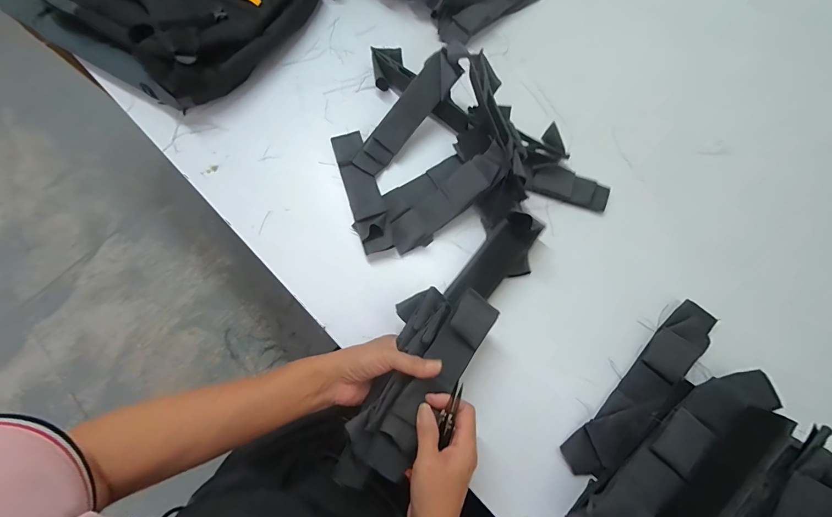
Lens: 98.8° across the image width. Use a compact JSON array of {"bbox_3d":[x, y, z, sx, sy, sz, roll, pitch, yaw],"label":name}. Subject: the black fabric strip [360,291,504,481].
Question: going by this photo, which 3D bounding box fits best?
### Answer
[{"bbox_3d":[0.020,0.123,0.366,0.045,0.007,0.196,38,71,-6],"label":"black fabric strip"}]

